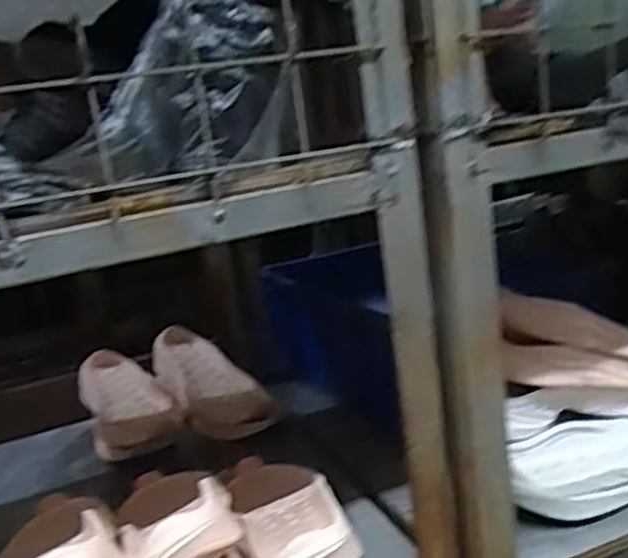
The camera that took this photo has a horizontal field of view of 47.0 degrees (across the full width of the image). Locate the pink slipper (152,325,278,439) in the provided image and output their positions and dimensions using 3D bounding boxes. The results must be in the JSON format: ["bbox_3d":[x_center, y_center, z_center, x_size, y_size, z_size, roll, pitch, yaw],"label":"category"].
[{"bbox_3d":[-0.154,0.149,1.063,0.118,0.081,0.269,-14,15,-23],"label":"pink slipper"}]

